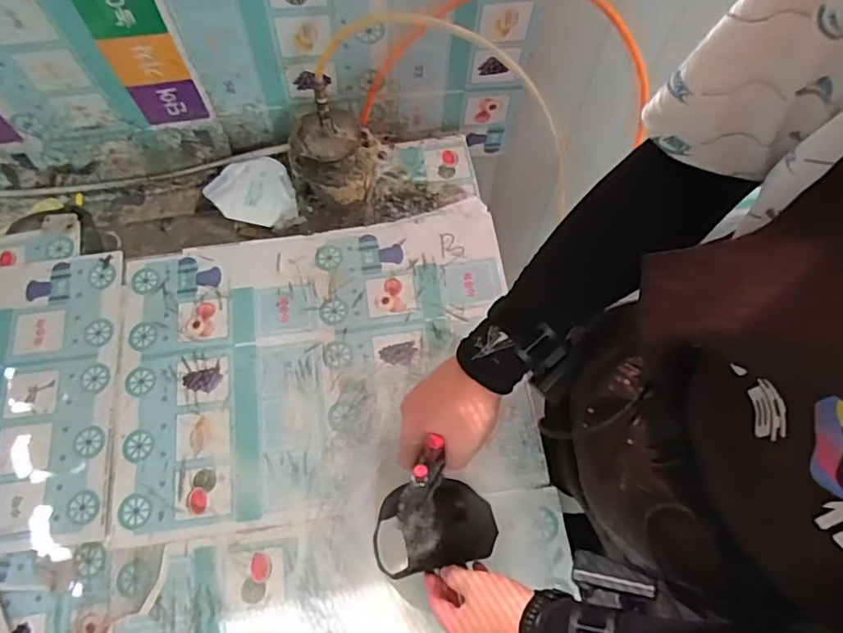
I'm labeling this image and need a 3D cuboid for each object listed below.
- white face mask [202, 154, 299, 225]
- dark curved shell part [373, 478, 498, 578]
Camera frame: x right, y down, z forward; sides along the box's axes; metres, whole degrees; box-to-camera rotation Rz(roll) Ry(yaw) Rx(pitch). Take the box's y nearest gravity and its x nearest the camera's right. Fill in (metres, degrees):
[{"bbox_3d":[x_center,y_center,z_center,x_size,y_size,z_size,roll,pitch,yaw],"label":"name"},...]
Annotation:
[{"bbox_3d":[-0.250,-0.188,0.837,0.132,0.030,0.098,10,68,4],"label":"white face mask"},{"bbox_3d":[0.013,0.238,0.648,0.139,0.050,0.094,-11,68,-4],"label":"dark curved shell part"}]

